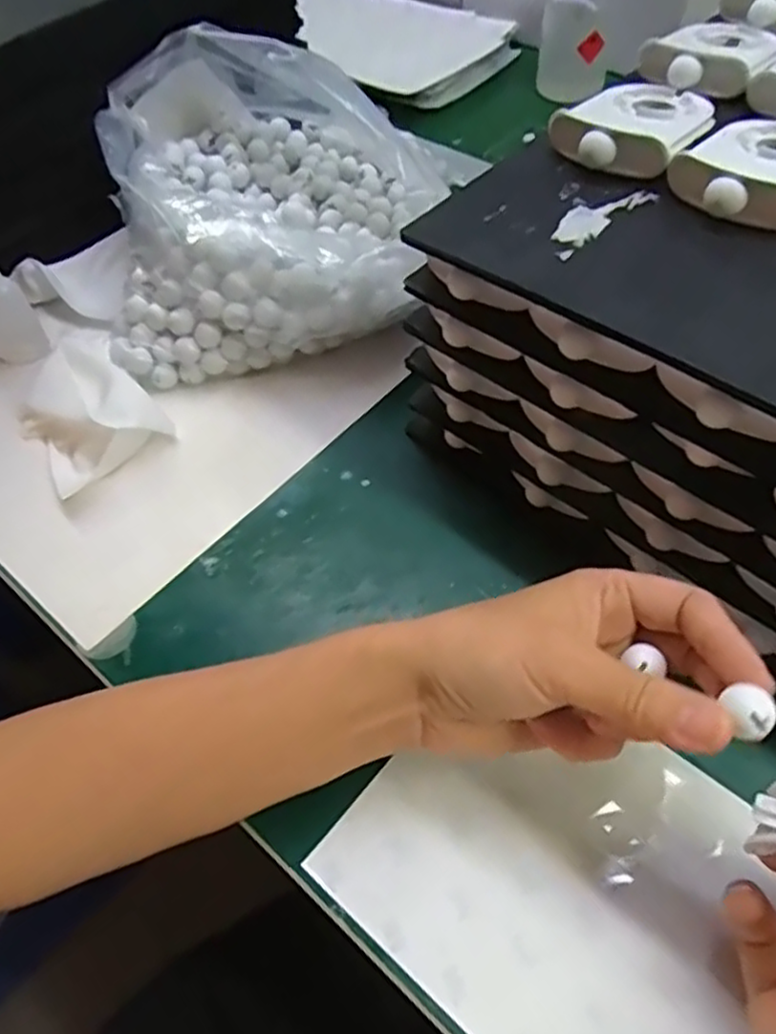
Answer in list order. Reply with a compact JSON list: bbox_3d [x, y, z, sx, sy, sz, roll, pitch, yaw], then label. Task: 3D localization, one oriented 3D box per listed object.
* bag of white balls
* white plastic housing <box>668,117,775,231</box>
[{"bbox_3d":[-0.091,-0.206,0.454,0.188,0.108,0.224,-13,56,-6],"label":"bag of white balls"},{"bbox_3d":[0.162,-0.156,0.308,0.063,0.020,0.089,29,62,21],"label":"white plastic housing"}]

